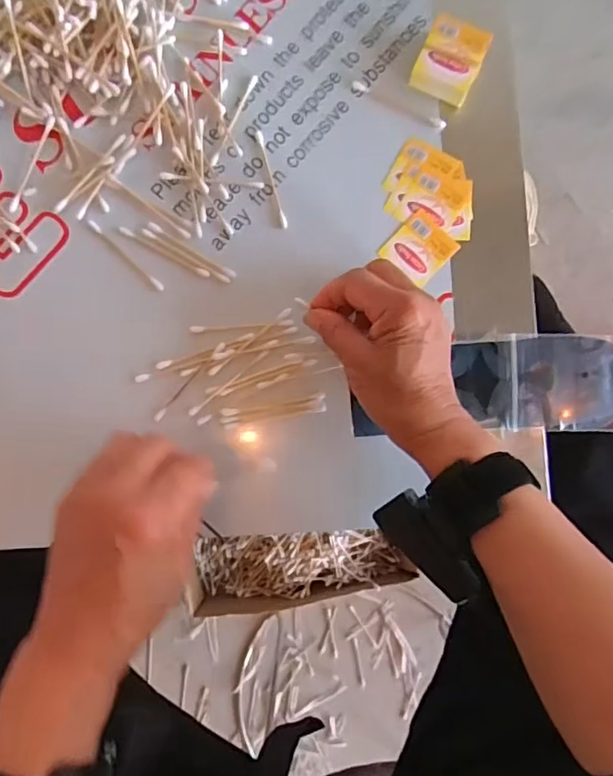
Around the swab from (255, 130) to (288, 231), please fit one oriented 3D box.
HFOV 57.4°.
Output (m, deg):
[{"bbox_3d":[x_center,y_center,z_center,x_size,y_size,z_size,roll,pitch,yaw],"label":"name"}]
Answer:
[{"bbox_3d":[-0.025,-0.149,0.397,0.005,0.004,0.072,-16,87,-2],"label":"swab"}]

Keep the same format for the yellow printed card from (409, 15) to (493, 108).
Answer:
[{"bbox_3d":[0.100,-0.225,0.390,0.042,0.025,0.049,25,86,0],"label":"yellow printed card"}]

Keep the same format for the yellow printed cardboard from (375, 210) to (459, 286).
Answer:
[{"bbox_3d":[0.080,-0.100,0.397,0.041,0.004,0.041,43,86,2],"label":"yellow printed cardboard"}]

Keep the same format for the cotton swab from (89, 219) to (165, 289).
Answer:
[{"bbox_3d":[-0.128,-0.094,0.395,0.071,0.004,0.006,43,86,2],"label":"cotton swab"}]

